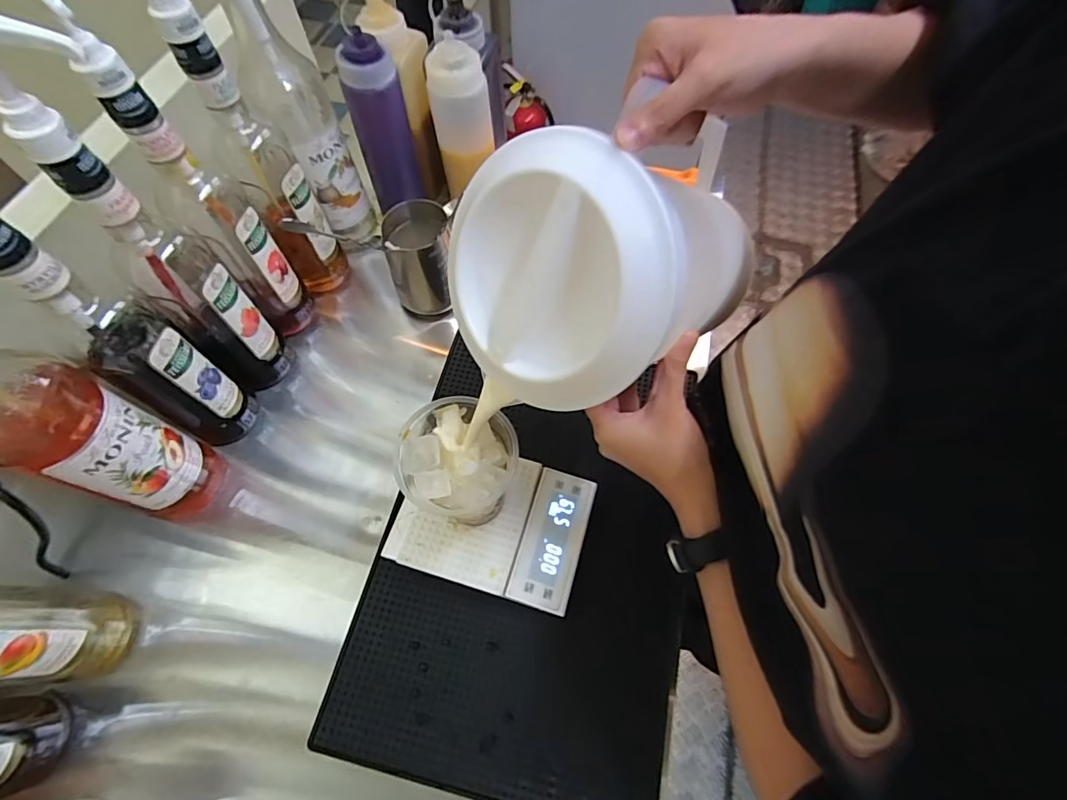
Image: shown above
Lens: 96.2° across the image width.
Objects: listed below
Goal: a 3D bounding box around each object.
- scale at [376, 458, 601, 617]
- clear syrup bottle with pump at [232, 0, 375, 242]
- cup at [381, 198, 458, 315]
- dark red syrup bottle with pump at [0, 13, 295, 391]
[{"bbox_3d":[-0.039,0.124,0.486,0.181,0.042,0.129,15,64,7],"label":"scale"},{"bbox_3d":[-0.258,-0.333,0.508,0.075,0.379,0.085,-20,65,-10],"label":"clear syrup bottle with pump"},{"bbox_3d":[-0.132,-0.175,0.586,0.081,0.110,0.089,-5,64,-2],"label":"cup"},{"bbox_3d":[-0.324,-0.125,0.427,0.068,0.371,0.086,33,68,15],"label":"dark red syrup bottle with pump"}]

